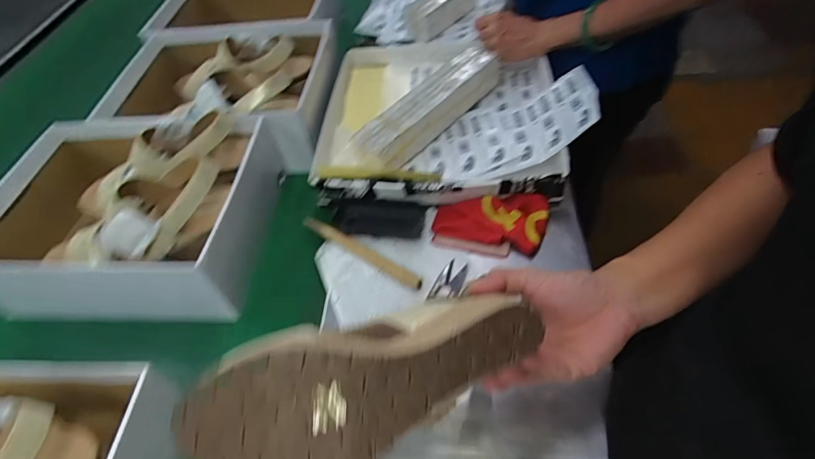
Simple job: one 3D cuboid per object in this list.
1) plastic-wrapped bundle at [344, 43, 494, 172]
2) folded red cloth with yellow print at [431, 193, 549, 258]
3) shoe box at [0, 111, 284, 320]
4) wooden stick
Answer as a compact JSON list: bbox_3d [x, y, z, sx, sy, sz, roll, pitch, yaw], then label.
[{"bbox_3d":[0.031,-0.175,0.636,0.055,0.058,0.267,30,58,28],"label":"plastic-wrapped bundle"},{"bbox_3d":[0.098,-0.008,0.531,0.132,0.029,0.068,0,49,6],"label":"folded red cloth with yellow print"},{"bbox_3d":[-0.332,-0.026,0.550,0.294,0.123,0.248,0,49,6],"label":"shoe box"},{"bbox_3d":[-0.059,0.022,0.535,0.177,0.011,0.015,28,57,27],"label":"wooden stick"}]

